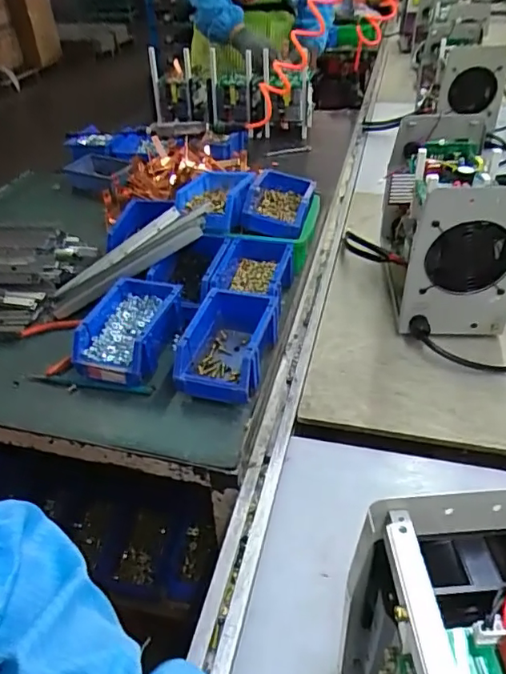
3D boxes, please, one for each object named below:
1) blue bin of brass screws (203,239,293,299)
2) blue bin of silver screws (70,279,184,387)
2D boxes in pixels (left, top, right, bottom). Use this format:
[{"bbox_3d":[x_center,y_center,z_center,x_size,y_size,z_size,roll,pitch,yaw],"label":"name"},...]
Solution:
[{"bbox_3d":[-0.006,-0.090,0.833,0.116,0.062,0.145,5,40,10],"label":"blue bin of brass screws"},{"bbox_3d":[-0.175,-0.011,0.749,0.107,0.063,0.159,7,40,12],"label":"blue bin of silver screws"}]

